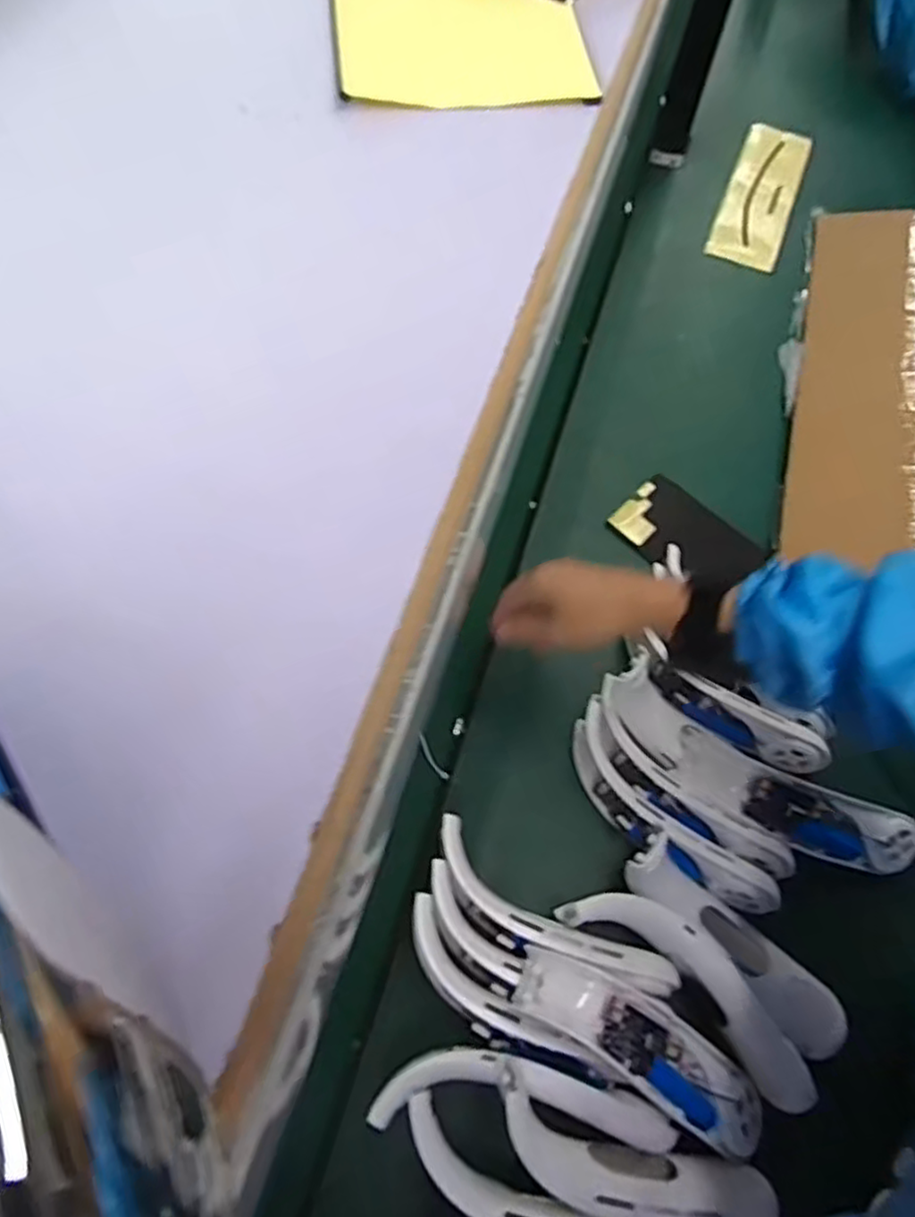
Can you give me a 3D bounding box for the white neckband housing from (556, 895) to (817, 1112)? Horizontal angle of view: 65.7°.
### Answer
[{"bbox_3d":[0.165,0.262,0.498,0.191,0.033,0.050,38,69,14],"label":"white neckband housing"}]

